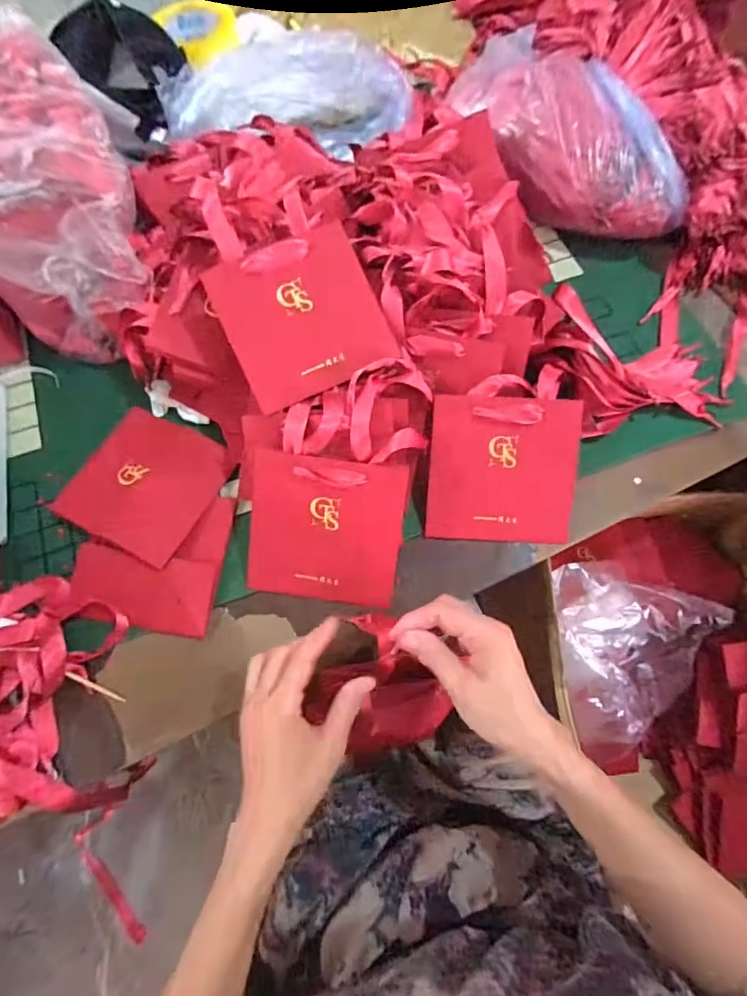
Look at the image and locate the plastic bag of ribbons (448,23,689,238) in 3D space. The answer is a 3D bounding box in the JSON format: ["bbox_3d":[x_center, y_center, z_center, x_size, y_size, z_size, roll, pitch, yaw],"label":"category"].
[{"bbox_3d":[0.231,-0.415,0.568,0.139,0.130,0.290,-33,73,-11],"label":"plastic bag of ribbons"}]

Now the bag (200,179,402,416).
[{"bbox_3d":[-0.075,-0.195,0.443,0.142,0.012,0.197,-24,92,-9],"label":"bag"}]

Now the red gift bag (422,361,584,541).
[{"bbox_3d":[0.127,-0.039,0.469,0.141,0.013,0.161,3,98,3],"label":"red gift bag"}]

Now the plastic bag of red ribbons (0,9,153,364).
[{"bbox_3d":[-0.347,-0.319,0.505,0.174,0.172,0.308,-26,72,-8],"label":"plastic bag of red ribbons"}]

